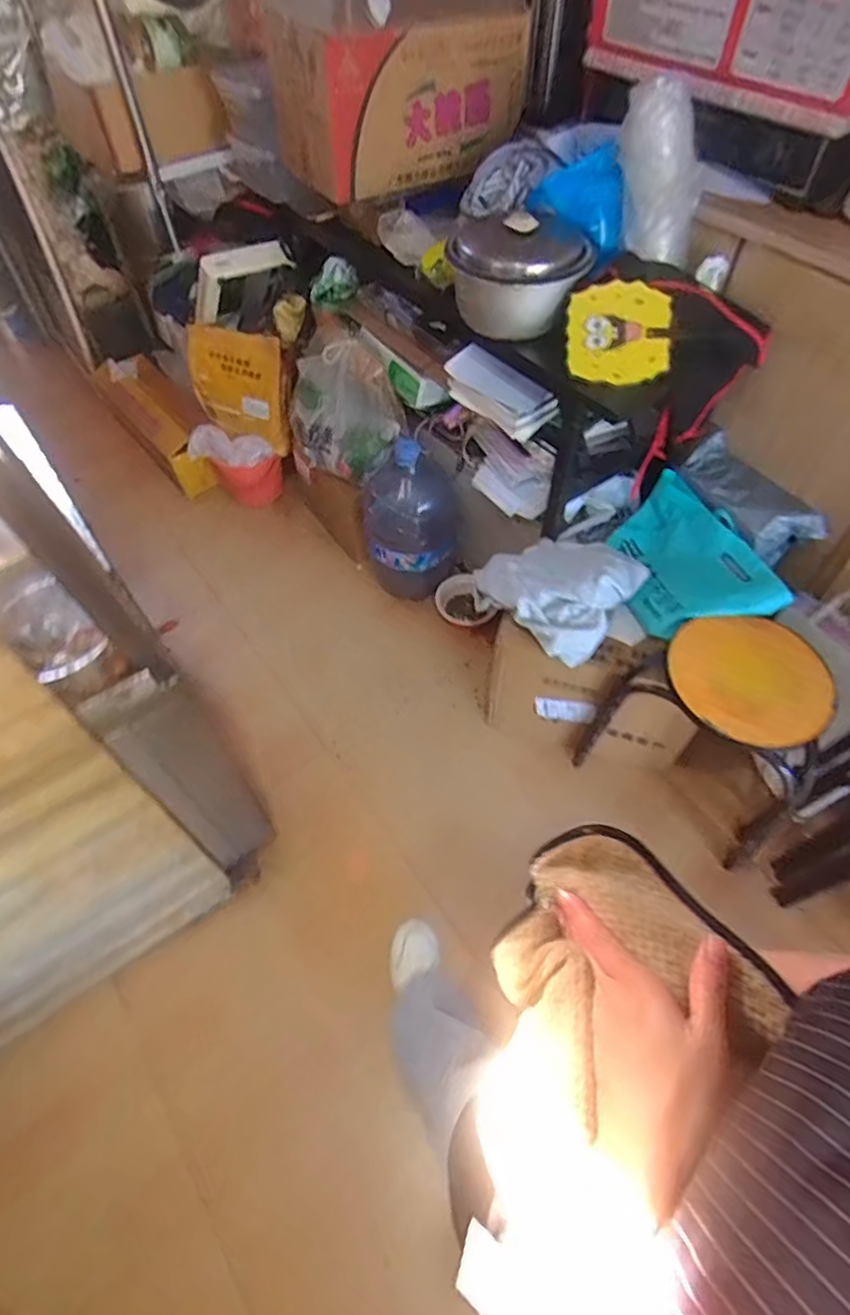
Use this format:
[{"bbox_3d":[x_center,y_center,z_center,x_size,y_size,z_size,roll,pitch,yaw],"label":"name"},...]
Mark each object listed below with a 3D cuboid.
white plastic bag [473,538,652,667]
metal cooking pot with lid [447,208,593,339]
[{"bbox_3d":[0.281,-0.169,1.294,0.291,0.095,0.290,35,63,22],"label":"white plastic bag"},{"bbox_3d":[0.173,-0.713,1.145,0.243,0.145,0.278,8,56,6],"label":"metal cooking pot with lid"}]

